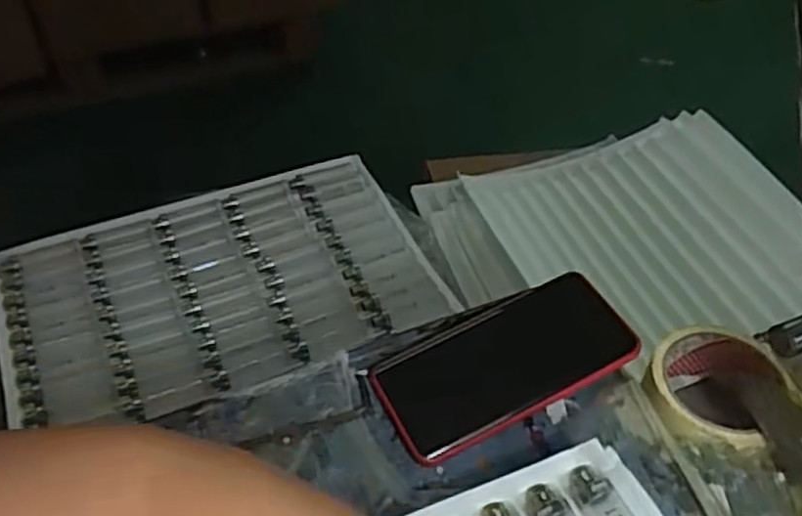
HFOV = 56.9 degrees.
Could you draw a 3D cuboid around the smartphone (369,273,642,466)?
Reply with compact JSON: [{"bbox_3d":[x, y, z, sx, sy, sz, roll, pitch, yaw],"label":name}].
[{"bbox_3d":[0.066,0.068,0.478,0.159,0.013,0.079,-26,50,-10],"label":"smartphone"}]

